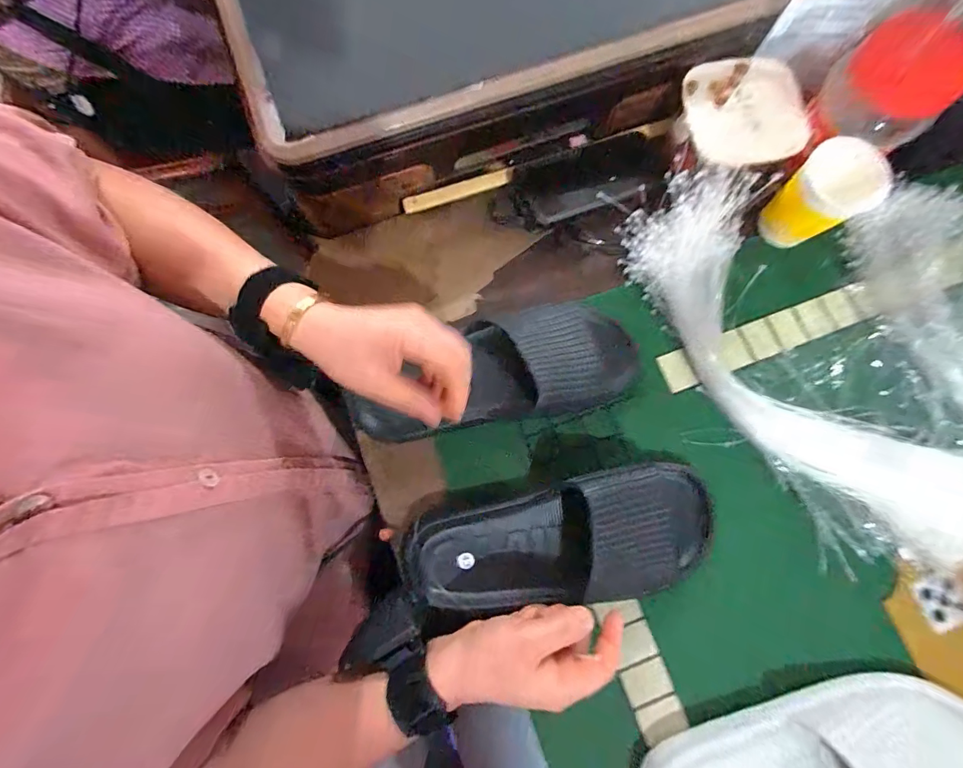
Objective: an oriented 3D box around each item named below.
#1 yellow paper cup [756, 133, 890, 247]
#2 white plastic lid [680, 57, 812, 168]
[{"bbox_3d":[0.318,-0.175,0.399,0.064,0.078,0.069,-30,80,-5],"label":"yellow paper cup"},{"bbox_3d":[0.255,-0.265,0.410,0.107,0.018,0.105,0,79,0],"label":"white plastic lid"}]

